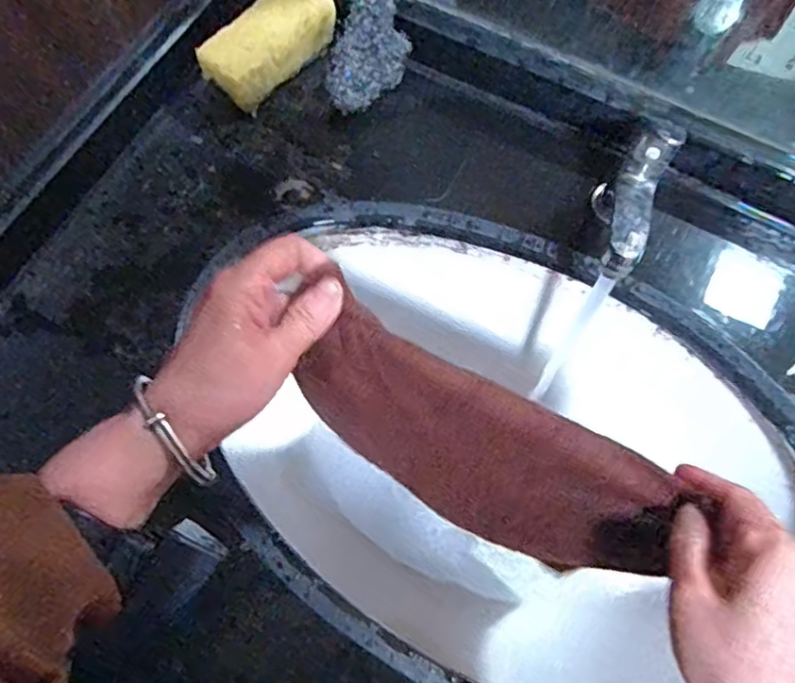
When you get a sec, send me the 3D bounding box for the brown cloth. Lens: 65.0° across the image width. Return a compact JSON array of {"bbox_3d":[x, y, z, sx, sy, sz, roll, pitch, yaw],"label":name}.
[{"bbox_3d":[0.048,0.067,0.368,0.220,0.105,0.022,30,31,2],"label":"brown cloth"}]

